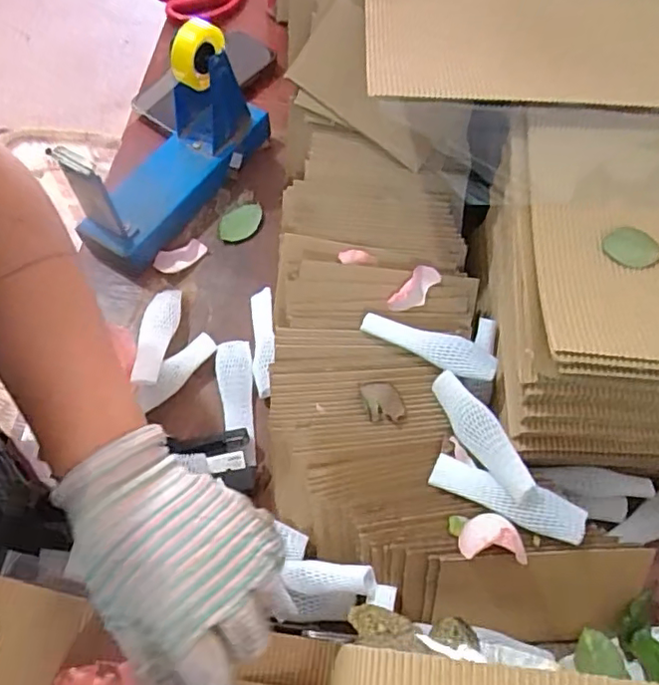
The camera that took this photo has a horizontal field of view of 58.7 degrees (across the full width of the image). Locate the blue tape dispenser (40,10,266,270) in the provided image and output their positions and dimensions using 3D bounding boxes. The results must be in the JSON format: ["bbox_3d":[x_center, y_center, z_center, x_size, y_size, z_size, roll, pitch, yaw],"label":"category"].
[{"bbox_3d":[-0.145,-0.176,0.502,0.075,0.129,0.193,31,68,13],"label":"blue tape dispenser"}]

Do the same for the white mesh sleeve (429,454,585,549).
[{"bbox_3d":[0.111,0.097,0.370,0.095,0.012,0.024,19,65,21],"label":"white mesh sleeve"}]

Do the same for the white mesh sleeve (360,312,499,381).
[{"bbox_3d":[0.070,0.002,0.420,0.098,0.020,0.023,25,67,10],"label":"white mesh sleeve"}]

